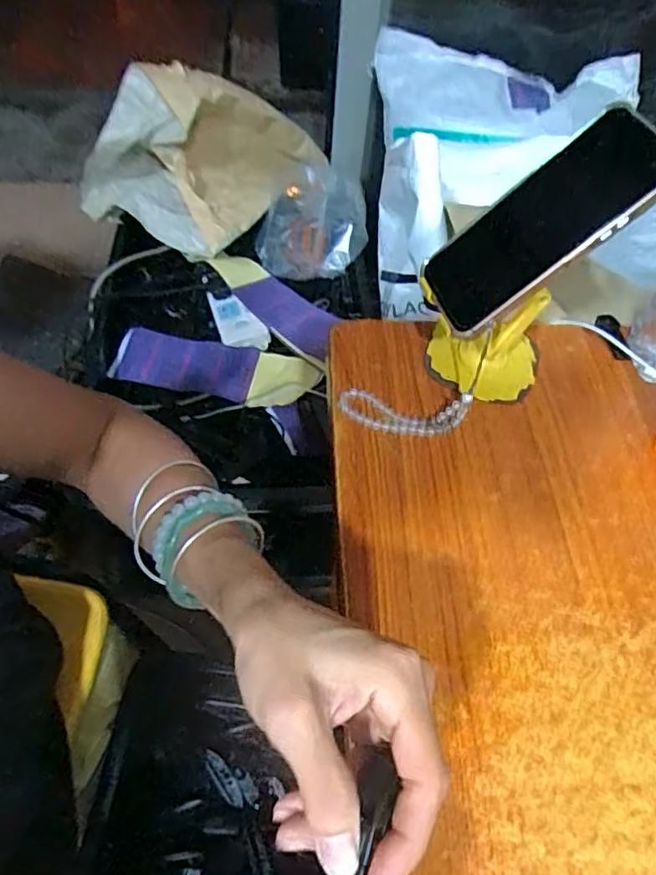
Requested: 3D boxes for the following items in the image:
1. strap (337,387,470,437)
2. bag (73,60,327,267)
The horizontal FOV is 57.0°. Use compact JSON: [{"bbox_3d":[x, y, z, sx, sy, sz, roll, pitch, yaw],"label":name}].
[{"bbox_3d":[0.056,-0.021,0.455,0.096,0.023,0.031,10,54,2],"label":"strap"},{"bbox_3d":[-0.219,-0.503,1.045,0.306,0.193,0.336,27,58,14],"label":"bag"}]

